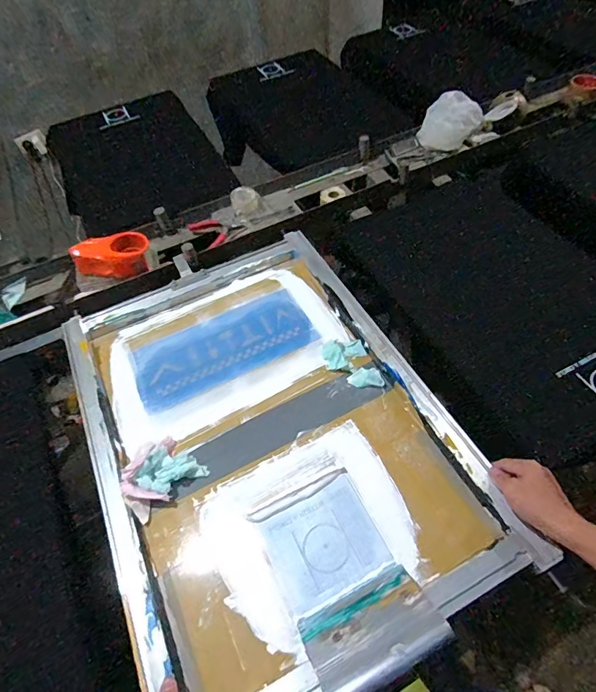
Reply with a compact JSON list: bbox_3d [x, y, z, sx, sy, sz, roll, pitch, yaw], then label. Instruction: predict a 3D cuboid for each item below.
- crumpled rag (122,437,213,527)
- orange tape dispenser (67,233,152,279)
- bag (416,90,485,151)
[{"bbox_3d":[-0.215,0.195,0.665,0.114,0.040,0.088,-38,59,-21],"label":"crumpled rag"},{"bbox_3d":[-0.391,-0.187,0.921,0.156,0.091,0.080,-27,58,-7],"label":"orange tape dispenser"},{"bbox_3d":[0.384,-0.566,1.091,0.137,0.096,0.115,22,65,22],"label":"bag"}]

